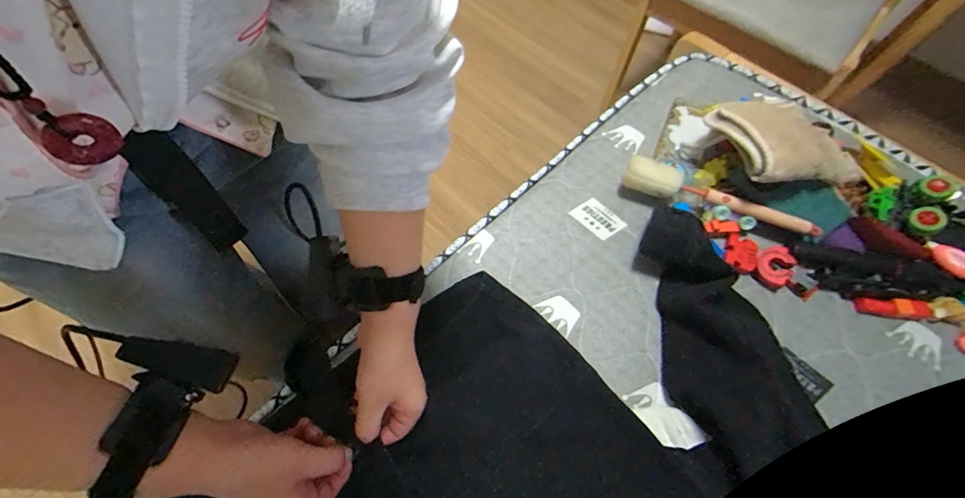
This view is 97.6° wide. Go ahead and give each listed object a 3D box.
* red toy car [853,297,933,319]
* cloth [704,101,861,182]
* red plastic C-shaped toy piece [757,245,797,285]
[{"bbox_3d":[0.538,0.078,0.553,0.085,0.022,0.023,6,62,1],"label":"red toy car"},{"bbox_3d":[0.404,-0.161,0.572,0.156,0.041,0.161,-9,63,-7],"label":"cloth"},{"bbox_3d":[0.397,0.021,0.572,0.047,0.014,0.047,-36,60,7],"label":"red plastic C-shaped toy piece"}]

